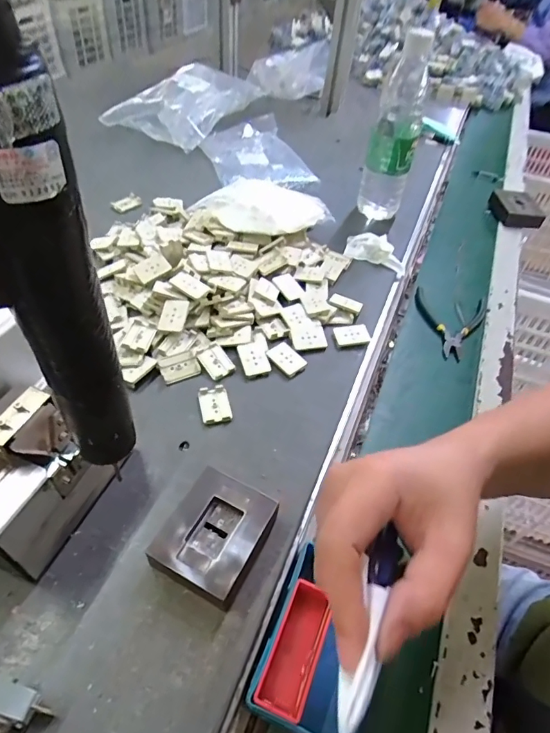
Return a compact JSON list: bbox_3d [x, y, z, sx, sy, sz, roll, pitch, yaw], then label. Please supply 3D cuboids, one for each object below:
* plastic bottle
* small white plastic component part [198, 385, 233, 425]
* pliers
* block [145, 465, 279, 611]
[{"bbox_3d":[0.164,-0.312,0.619,0.062,0.227,0.060,16,48,8],"label":"plastic bottle"},{"bbox_3d":[-0.058,0.036,0.436,0.028,0.006,0.040,-7,49,-13],"label":"small white plastic component part"},{"bbox_3d":[0.220,-0.065,0.599,0.094,0.013,0.128,29,51,18],"label":"pliers"},{"bbox_3d":[-0.044,0.126,0.339,0.068,0.027,0.082,24,50,14],"label":"block"}]

